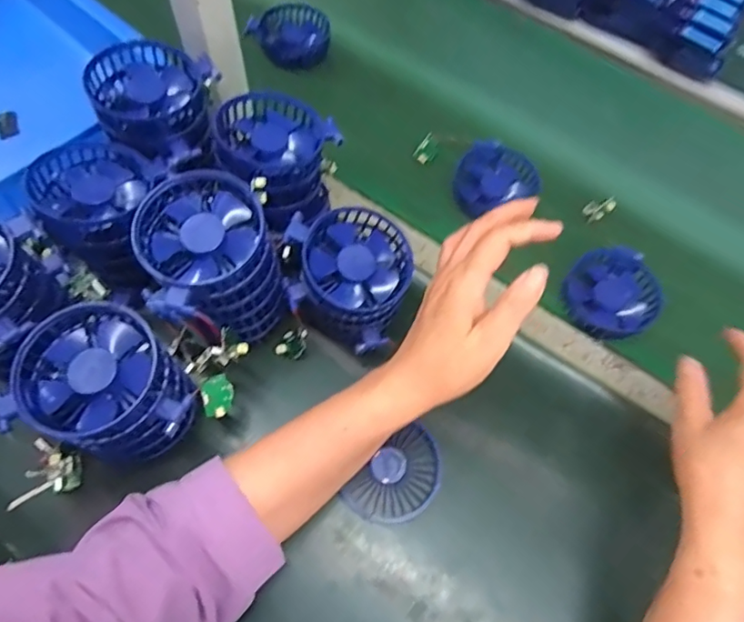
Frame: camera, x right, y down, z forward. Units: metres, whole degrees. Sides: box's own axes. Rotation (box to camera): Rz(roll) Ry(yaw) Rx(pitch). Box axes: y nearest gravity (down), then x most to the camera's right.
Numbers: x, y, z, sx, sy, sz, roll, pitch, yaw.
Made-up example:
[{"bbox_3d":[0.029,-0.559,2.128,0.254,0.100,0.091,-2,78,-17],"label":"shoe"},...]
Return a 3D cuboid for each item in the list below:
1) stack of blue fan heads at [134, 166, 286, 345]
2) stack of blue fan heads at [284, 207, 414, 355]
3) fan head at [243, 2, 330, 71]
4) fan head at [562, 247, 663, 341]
[{"bbox_3d":[-0.129,-0.035,0.424,0.098,0.122,0.095,-30,69,-18],"label":"stack of blue fan heads"},{"bbox_3d":[-0.021,-0.028,0.459,0.105,0.094,0.098,28,64,10],"label":"stack of blue fan heads"},{"bbox_3d":[-0.102,-0.354,0.677,0.088,0.040,0.094,-36,83,-4],"label":"fan head"},{"bbox_3d":[0.242,-0.019,0.518,0.087,0.026,0.106,38,70,17],"label":"fan head"}]

